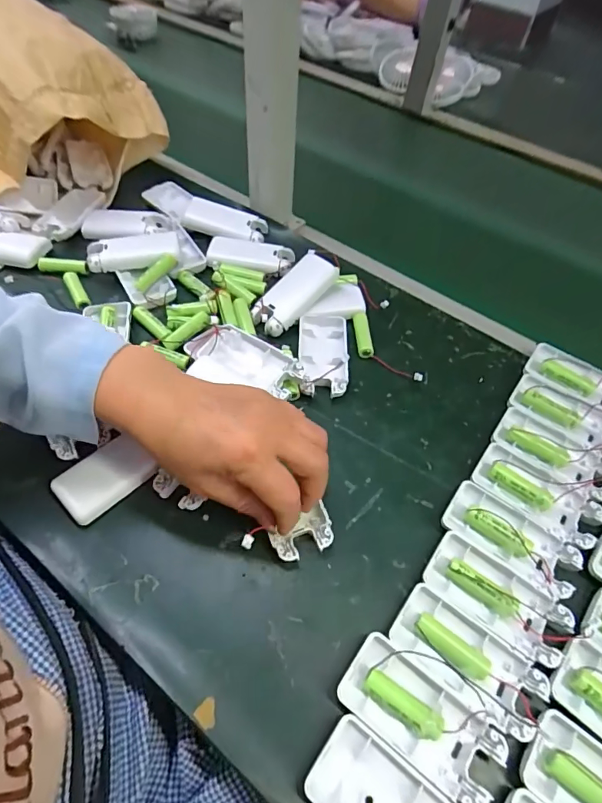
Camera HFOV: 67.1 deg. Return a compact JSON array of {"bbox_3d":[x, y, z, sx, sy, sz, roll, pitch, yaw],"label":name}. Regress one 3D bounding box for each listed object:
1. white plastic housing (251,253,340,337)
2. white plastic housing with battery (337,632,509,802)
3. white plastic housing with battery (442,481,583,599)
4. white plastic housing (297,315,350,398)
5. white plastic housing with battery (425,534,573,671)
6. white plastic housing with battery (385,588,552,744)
[{"bbox_3d":[-0.005,-0.110,0.461,0.043,0.022,0.101,37,74,20],"label":"white plastic housing"},{"bbox_3d":[0.070,0.187,0.271,0.093,0.014,0.046,33,60,18],"label":"white plastic housing with battery"},{"bbox_3d":[0.154,0.099,0.334,0.093,0.013,0.047,31,59,16],"label":"white plastic housing with battery"},{"bbox_3d":[0.021,-0.045,0.428,0.047,0.022,0.094,3,56,-1],"label":"white plastic housing"},{"bbox_3d":[0.134,0.132,0.310,0.093,0.016,0.046,34,60,18],"label":"white plastic housing with battery"},{"bbox_3d":[0.106,0.162,0.289,0.092,0.011,0.045,33,60,18],"label":"white plastic housing with battery"}]

